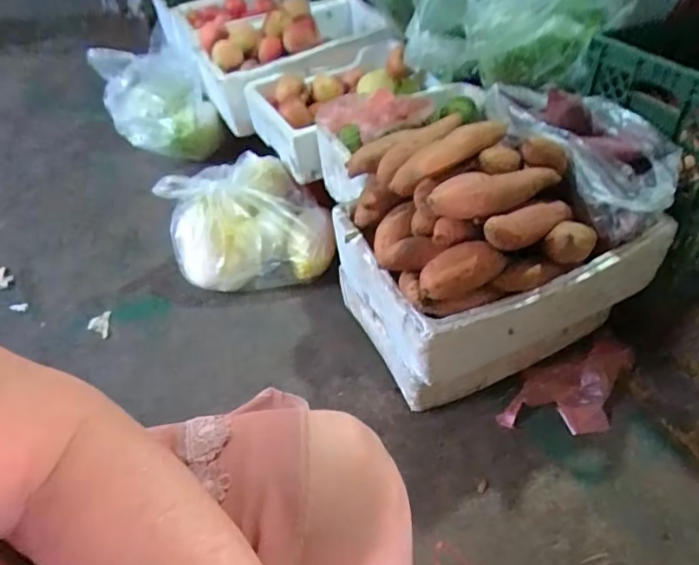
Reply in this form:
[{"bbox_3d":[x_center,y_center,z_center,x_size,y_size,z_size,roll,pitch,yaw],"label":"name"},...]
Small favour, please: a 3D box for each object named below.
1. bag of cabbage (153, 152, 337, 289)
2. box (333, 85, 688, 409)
[{"bbox_3d":[-0.212,-0.153,1.121,0.327,0.180,0.285,-4,42,-4],"label":"bag of cabbage"},{"bbox_3d":[0.227,-0.051,0.867,0.420,0.430,0.337,-18,45,-18],"label":"box"}]

